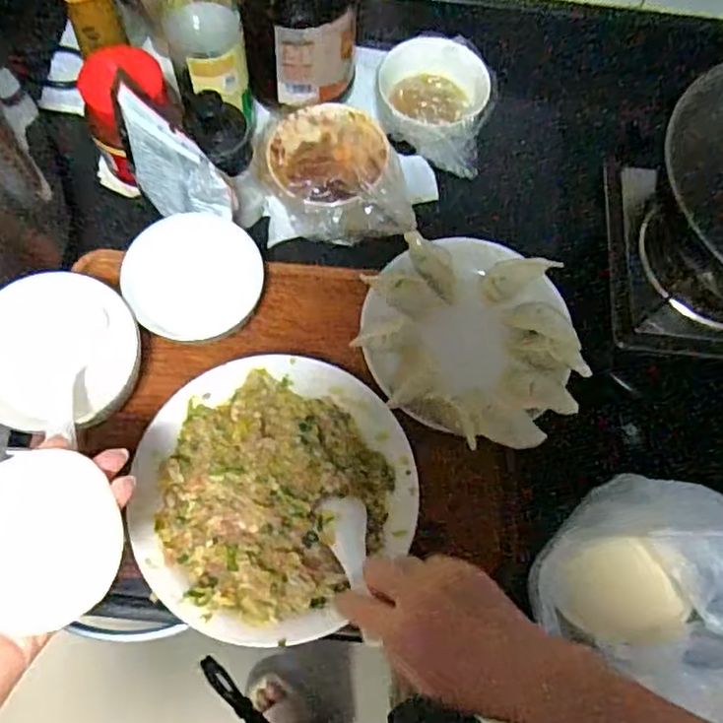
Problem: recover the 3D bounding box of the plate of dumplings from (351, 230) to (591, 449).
[{"bbox_3d":[0.091,-0.019,0.561,0.174,0.044,0.189,-4,70,-4],"label":"plate of dumplings"}]

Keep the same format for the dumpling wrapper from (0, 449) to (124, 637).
[{"bbox_3d":[-0.155,0.088,0.322,0.069,0.008,0.081,9,76,-14],"label":"dumpling wrapper"}]

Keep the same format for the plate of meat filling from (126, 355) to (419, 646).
[{"bbox_3d":[-0.063,0.096,0.482,0.198,0.030,0.197,1,69,-2],"label":"plate of meat filling"}]

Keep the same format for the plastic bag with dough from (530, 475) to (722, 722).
[{"bbox_3d":[0.251,0.175,0.482,0.244,0.103,0.137,24,70,6],"label":"plastic bag with dough"}]

